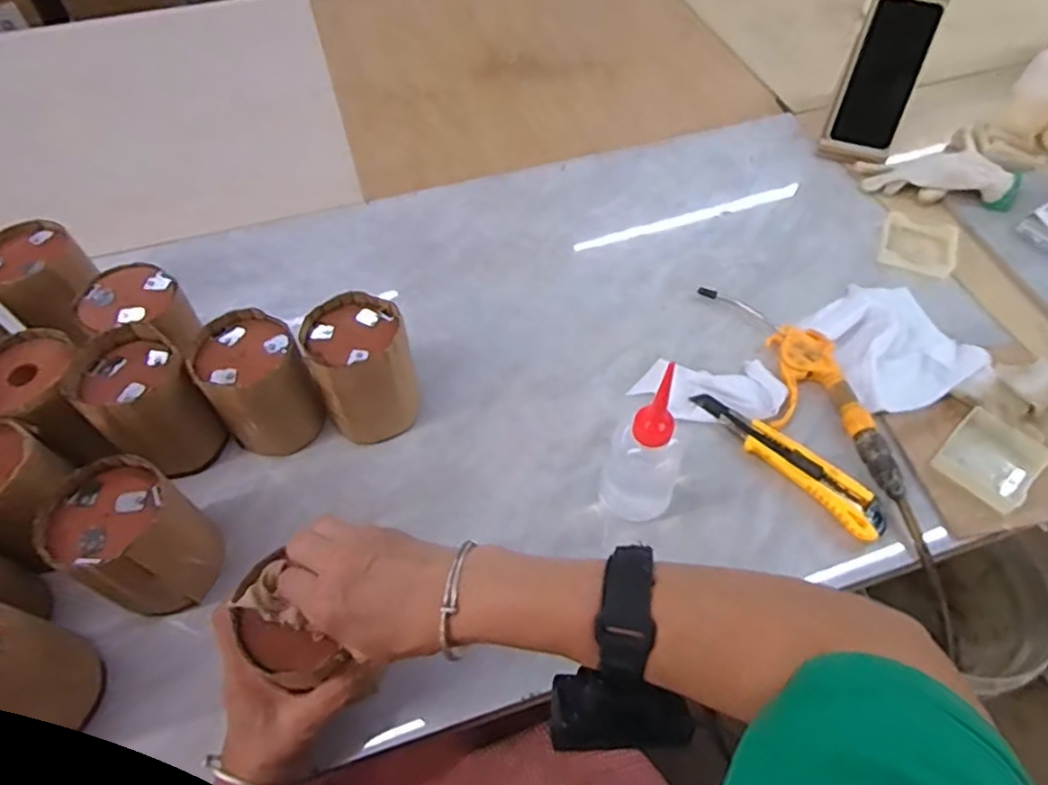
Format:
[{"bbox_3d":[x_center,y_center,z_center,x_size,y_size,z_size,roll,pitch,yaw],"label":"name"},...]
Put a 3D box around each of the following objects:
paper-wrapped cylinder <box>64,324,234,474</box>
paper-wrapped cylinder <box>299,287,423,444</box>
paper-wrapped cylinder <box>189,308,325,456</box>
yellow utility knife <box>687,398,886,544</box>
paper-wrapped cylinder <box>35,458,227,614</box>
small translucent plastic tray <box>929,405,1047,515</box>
[{"bbox_3d":[-0.317,0.013,0.544,0.081,0.114,0.087,-34,60,-20],"label":"paper-wrapped cylinder"},{"bbox_3d":[-0.140,-0.021,0.568,0.085,0.108,0.091,-18,56,-11],"label":"paper-wrapped cylinder"},{"bbox_3d":[-0.232,-0.006,0.558,0.078,0.105,0.084,-32,60,-19],"label":"paper-wrapped cylinder"},{"bbox_3d":[0.234,0.056,0.562,0.041,0.014,0.185,-36,61,-22],"label":"yellow utility knife"},{"bbox_3d":[-0.289,0.112,0.479,0.081,0.110,0.081,33,62,22],"label":"paper-wrapped cylinder"},{"bbox_3d":[0.410,0.058,0.553,0.071,0.020,0.070,-38,62,-23],"label":"small translucent plastic tray"}]

